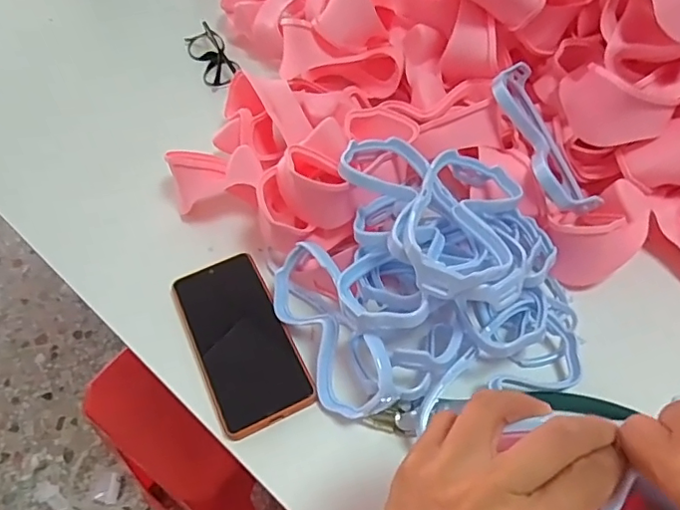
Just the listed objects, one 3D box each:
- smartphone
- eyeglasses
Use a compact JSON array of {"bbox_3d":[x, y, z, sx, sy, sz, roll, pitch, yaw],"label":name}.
[{"bbox_3d":[-0.085,0.072,0.478,0.077,0.012,0.161,-23,55,-13],"label":"smartphone"},{"bbox_3d":[-0.170,-0.266,0.736,0.044,0.024,0.145,-22,54,-12],"label":"eyeglasses"}]

